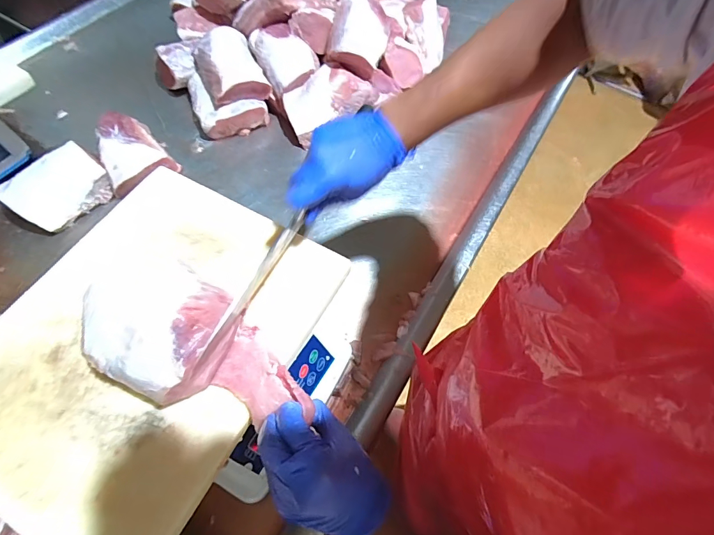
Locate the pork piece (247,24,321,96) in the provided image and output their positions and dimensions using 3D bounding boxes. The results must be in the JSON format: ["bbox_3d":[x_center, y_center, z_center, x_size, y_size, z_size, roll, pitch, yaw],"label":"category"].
[{"bbox_3d":[-0.157,-0.450,0.818,0.115,0.063,0.161,-32,66,-19],"label":"pork piece"}]

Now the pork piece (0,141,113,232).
[{"bbox_3d":[-0.526,-0.138,0.693,0.113,0.068,0.152,34,64,16],"label":"pork piece"}]

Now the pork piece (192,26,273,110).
[{"bbox_3d":[-0.264,-0.416,0.796,0.117,0.068,0.174,-23,64,-15],"label":"pork piece"}]

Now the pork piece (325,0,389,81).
[{"bbox_3d":[0.003,-0.484,0.813,0.117,0.103,0.177,9,60,3],"label":"pork piece"}]

